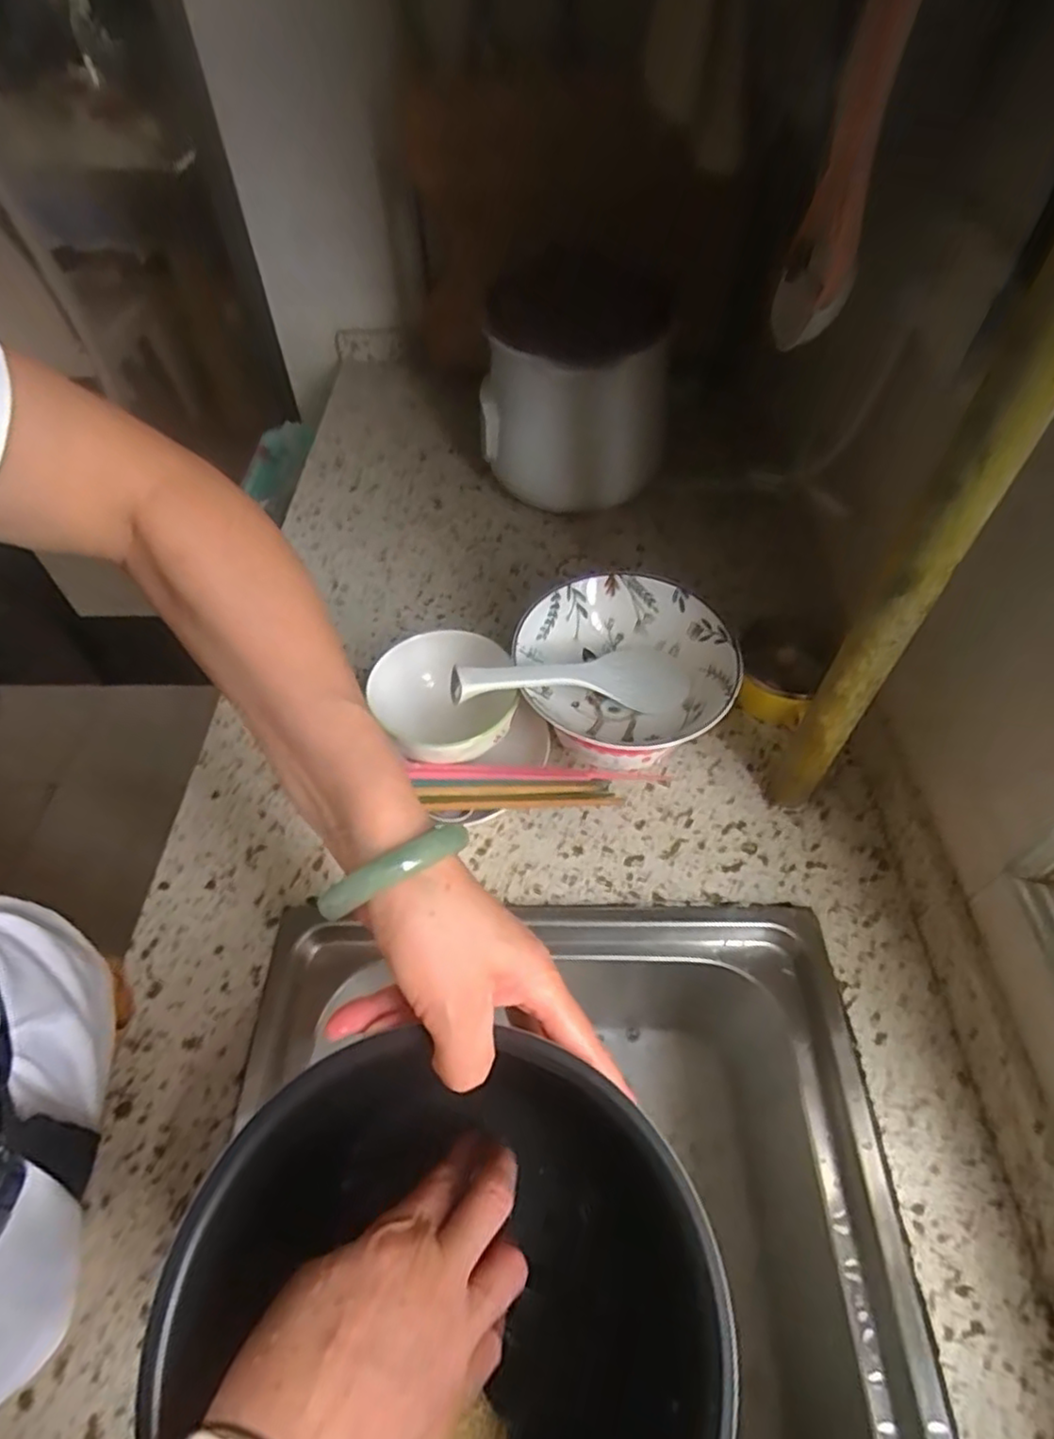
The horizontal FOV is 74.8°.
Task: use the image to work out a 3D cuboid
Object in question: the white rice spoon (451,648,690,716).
[{"bbox_3d":[0.037,-0.030,0.544,0.193,0.032,0.068,-1,49,-26],"label":"white rice spoon"}]

